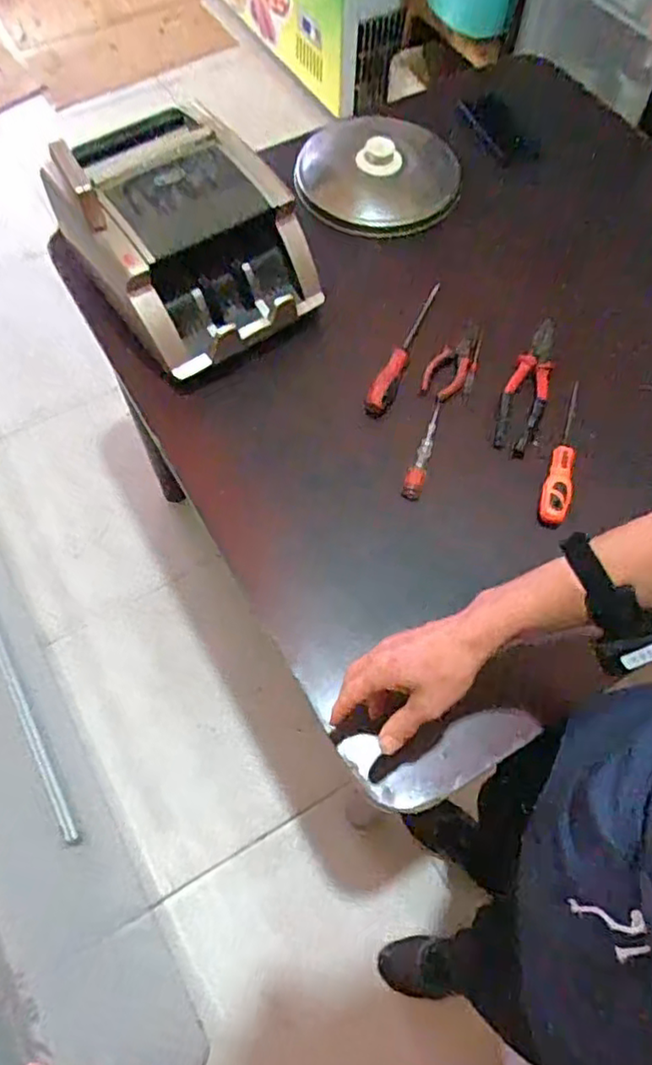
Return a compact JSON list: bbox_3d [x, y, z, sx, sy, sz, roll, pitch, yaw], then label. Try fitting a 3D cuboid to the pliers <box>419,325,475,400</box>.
[{"bbox_3d":[0.169,-0.229,0.886,0.050,0.024,0.117,23,65,10],"label":"pliers"}]

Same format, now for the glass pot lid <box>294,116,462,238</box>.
[{"bbox_3d":[0.081,-0.592,1.054,0.260,0.082,0.263,0,63,-1],"label":"glass pot lid"}]

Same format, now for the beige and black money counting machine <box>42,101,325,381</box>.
[{"bbox_3d":[-0.164,-0.397,0.863,0.287,0.170,0.288,-37,70,-18],"label":"beige and black money counting machine"}]

